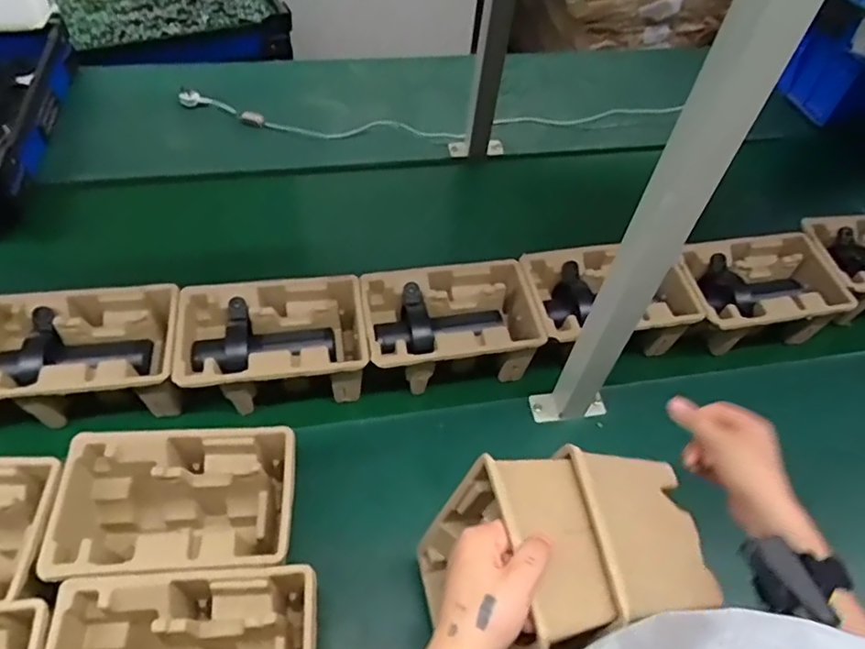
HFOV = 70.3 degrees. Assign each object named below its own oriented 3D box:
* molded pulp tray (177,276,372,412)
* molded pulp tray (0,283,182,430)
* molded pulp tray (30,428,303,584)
[{"bbox_3d":[-0.202,0.028,0.805,0.228,0.097,0.152,-6,55,-8],"label":"molded pulp tray"},{"bbox_3d":[-0.432,0.040,0.768,0.232,0.088,0.153,-5,55,-8],"label":"molded pulp tray"},{"bbox_3d":[-0.264,0.201,0.661,0.231,0.103,0.143,-2,55,-6],"label":"molded pulp tray"}]

